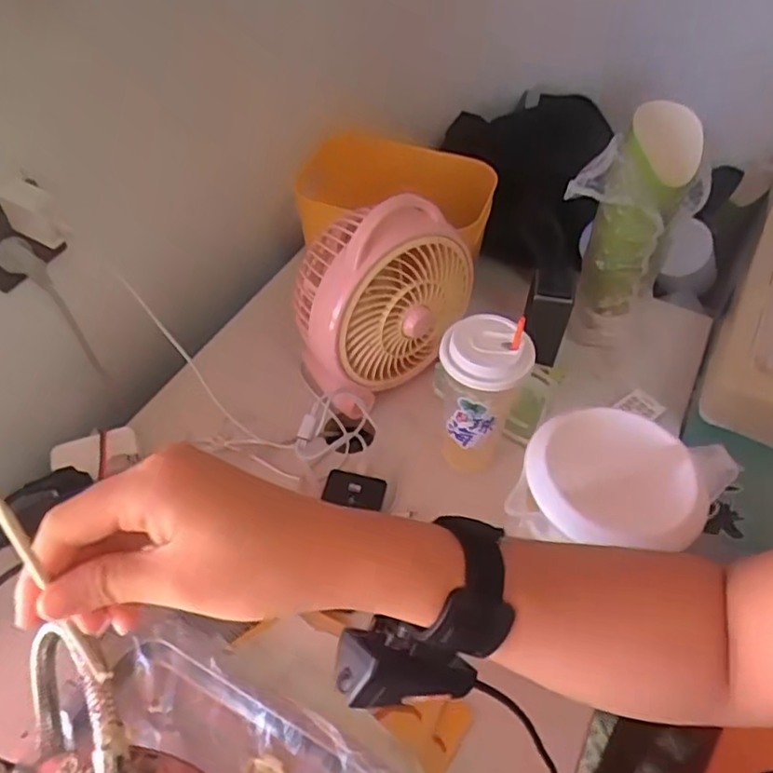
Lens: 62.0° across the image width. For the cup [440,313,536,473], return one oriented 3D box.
[{"bbox_3d":[0.101,0.010,0.686,0.095,0.199,0.092,0,50,0],"label":"cup"}]

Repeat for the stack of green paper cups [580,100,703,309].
[{"bbox_3d":[0.285,-0.190,0.753,0.100,0.254,0.095,21,53,16],"label":"stack of green paper cups"}]

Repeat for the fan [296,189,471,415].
[{"bbox_3d":[0.000,-0.100,0.753,0.215,0.228,0.117,-33,58,-24],"label":"fan"}]

